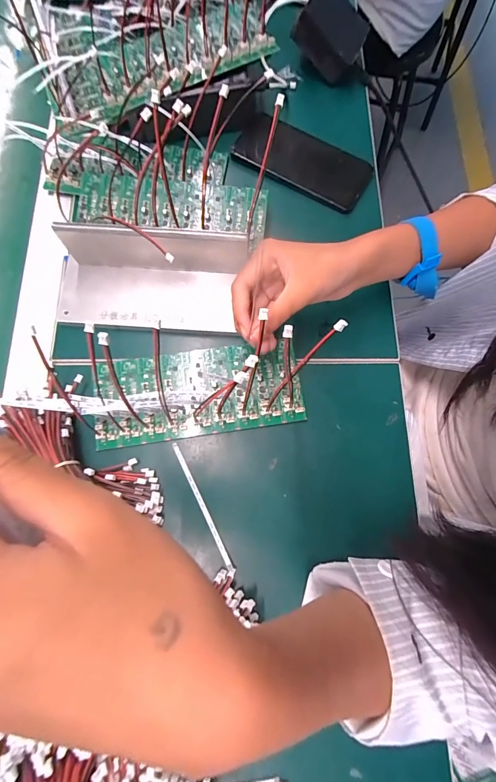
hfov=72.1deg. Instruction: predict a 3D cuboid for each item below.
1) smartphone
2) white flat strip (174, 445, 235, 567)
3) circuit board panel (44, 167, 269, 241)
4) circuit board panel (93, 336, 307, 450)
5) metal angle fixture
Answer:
[{"bbox_3d":[0.063,-0.268,0.397,0.156,0.011,0.070,29,77,7],"label":"smartphone"},{"bbox_3d":[-0.043,0.102,0.308,0.006,0.007,0.118,-27,77,-7],"label":"white flat strip"},{"bbox_3d":[-0.103,-0.200,0.365,0.242,0.023,0.063,10,76,2],"label":"circuit board panel"},{"bbox_3d":[-0.048,0.000,0.330,0.192,0.012,0.084,-8,76,-3],"label":"circuit board panel"},{"bbox_3d":[-0.094,-0.105,0.324,0.192,0.060,0.072,4,76,0],"label":"metal angle fixture"}]

